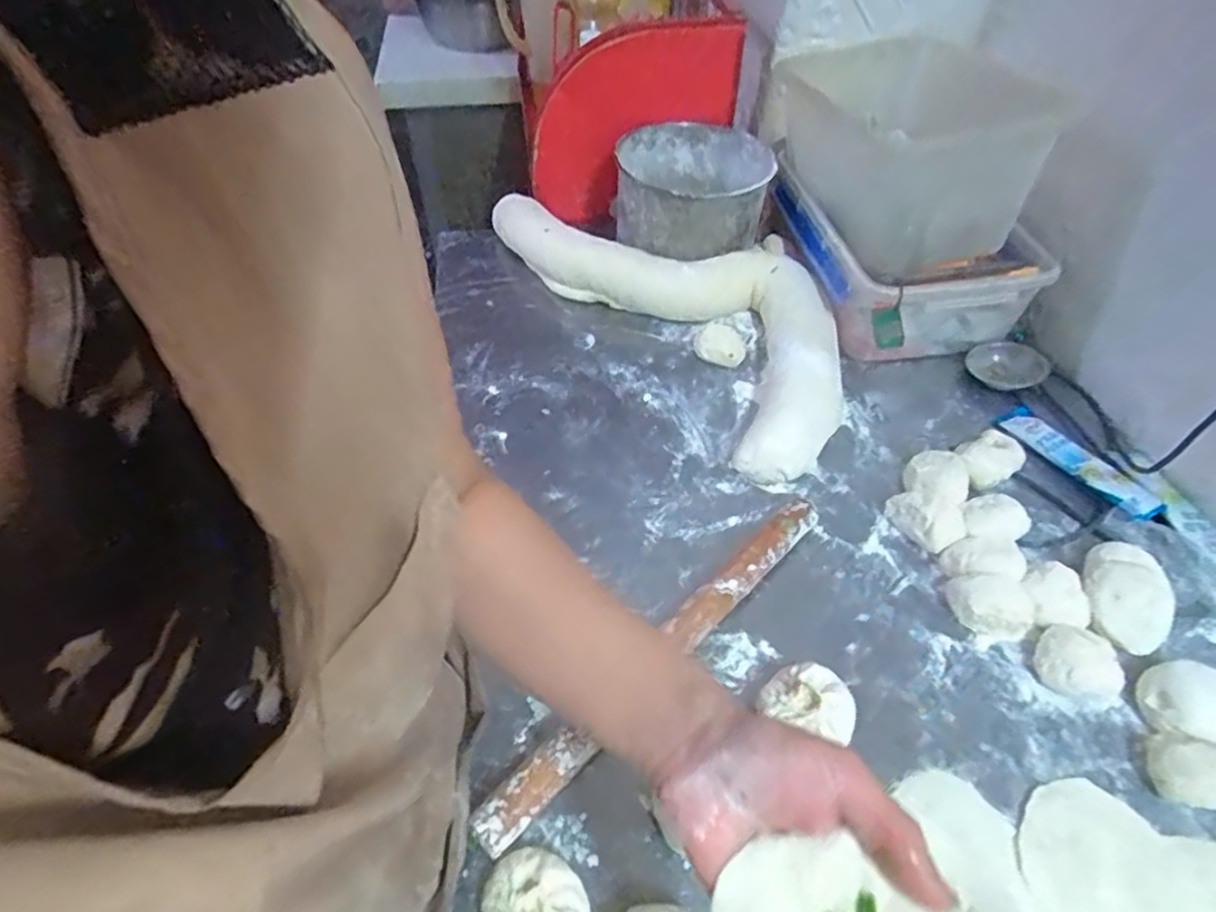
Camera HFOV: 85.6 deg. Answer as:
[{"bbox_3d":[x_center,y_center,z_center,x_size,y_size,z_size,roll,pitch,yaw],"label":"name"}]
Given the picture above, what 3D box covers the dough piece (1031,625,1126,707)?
[{"bbox_3d":[0.393,0.176,0.551,0.055,0.028,0.064,-25,54,-21],"label":"dough piece"}]

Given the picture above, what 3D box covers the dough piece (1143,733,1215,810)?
[{"bbox_3d":[0.439,0.236,0.492,0.056,0.033,0.055,-9,50,-8],"label":"dough piece"}]

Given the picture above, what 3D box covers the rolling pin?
[{"bbox_3d":[0.051,0.164,0.557,0.034,0.039,0.400,37,58,27],"label":"rolling pin"}]

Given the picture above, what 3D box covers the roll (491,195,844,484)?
[{"bbox_3d":[0.102,-0.206,0.852,0.256,0.071,0.557,-28,55,-23],"label":"roll"}]

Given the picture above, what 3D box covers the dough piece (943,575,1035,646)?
[{"bbox_3d":[0.339,0.136,0.586,0.060,0.034,0.053,7,49,5],"label":"dough piece"}]

